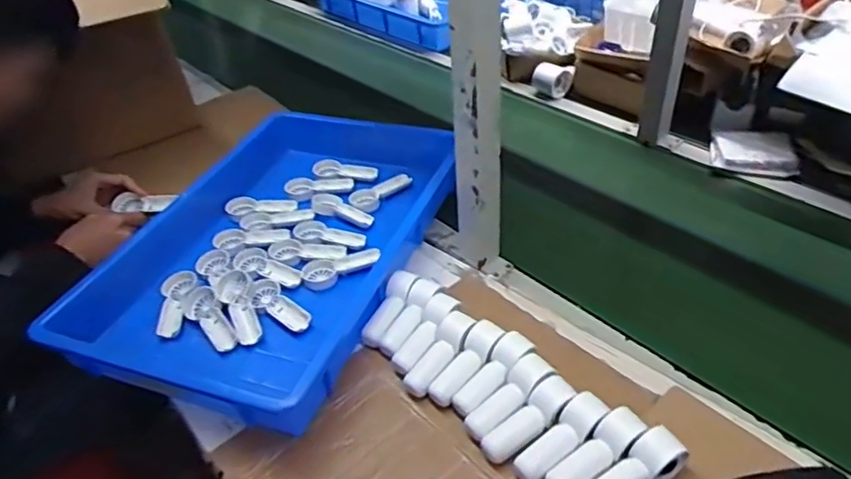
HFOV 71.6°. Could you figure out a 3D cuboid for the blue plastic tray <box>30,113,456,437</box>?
[{"bbox_3d":[-0.184,-0.016,0.871,0.366,0.091,0.606,11,42,20],"label":"blue plastic tray"}]

